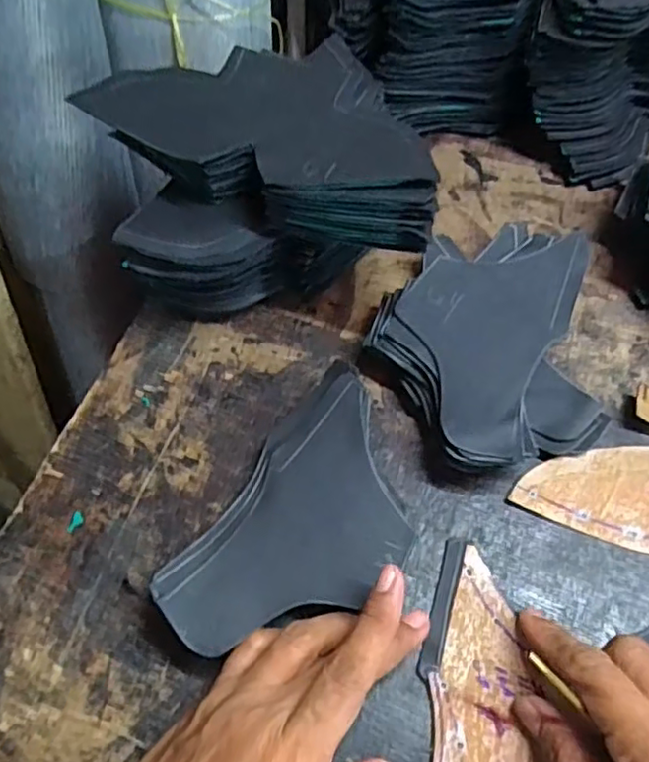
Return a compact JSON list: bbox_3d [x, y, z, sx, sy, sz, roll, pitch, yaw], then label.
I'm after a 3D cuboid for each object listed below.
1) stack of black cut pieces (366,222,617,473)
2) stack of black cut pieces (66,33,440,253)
[{"bbox_3d":[0.090,-0.020,0.354,0.120,0.035,0.144,-5,63,2],"label":"stack of black cut pieces"},{"bbox_3d":[-0.021,-0.139,0.341,0.188,0.033,0.103,19,66,13],"label":"stack of black cut pieces"}]

